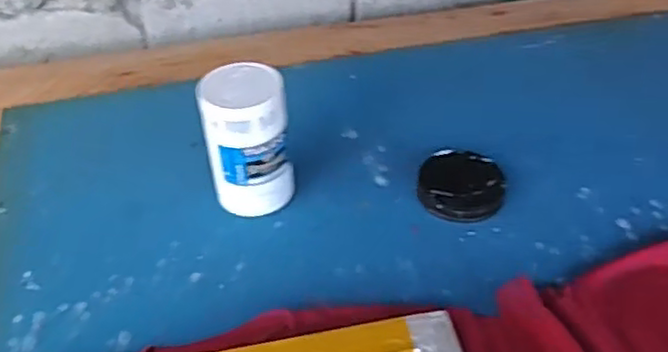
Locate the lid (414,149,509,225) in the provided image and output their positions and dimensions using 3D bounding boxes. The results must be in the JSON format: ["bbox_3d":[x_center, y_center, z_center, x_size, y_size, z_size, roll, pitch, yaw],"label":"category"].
[{"bbox_3d":[0.163,0.010,0.867,0.106,0.029,0.102,-2,41,1],"label":"lid"}]

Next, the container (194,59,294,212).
[{"bbox_3d":[-0.103,-0.039,0.825,0.101,0.172,0.091,-12,43,-12],"label":"container"}]

